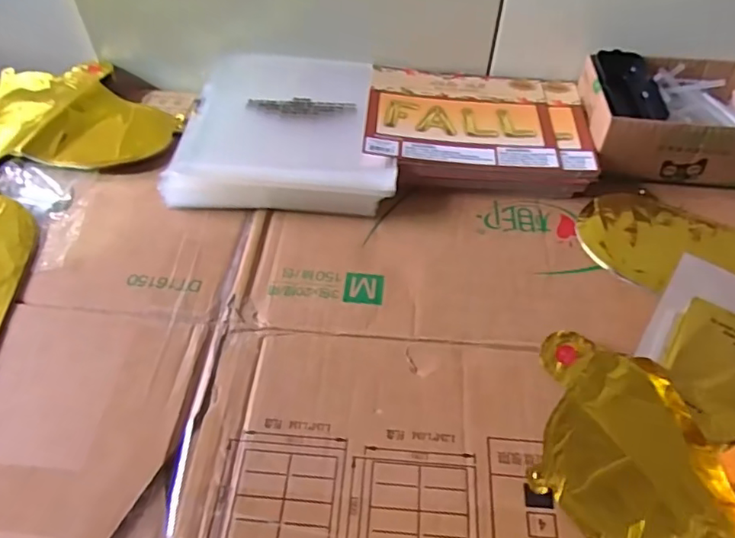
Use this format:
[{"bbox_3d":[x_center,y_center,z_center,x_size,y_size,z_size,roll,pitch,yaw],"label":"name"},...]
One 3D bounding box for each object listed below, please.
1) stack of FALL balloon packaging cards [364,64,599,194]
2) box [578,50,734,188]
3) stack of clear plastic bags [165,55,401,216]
[{"bbox_3d":[0.114,-0.150,0.596,0.222,0.035,0.177,3,50,2],"label":"stack of FALL balloon packaging cards"},{"bbox_3d":[0.318,-0.159,0.582,0.180,0.068,0.132,3,50,2],"label":"box"},{"bbox_3d":[-0.087,-0.150,0.589,0.212,0.042,0.238,-2,50,-2],"label":"stack of clear plastic bags"}]

